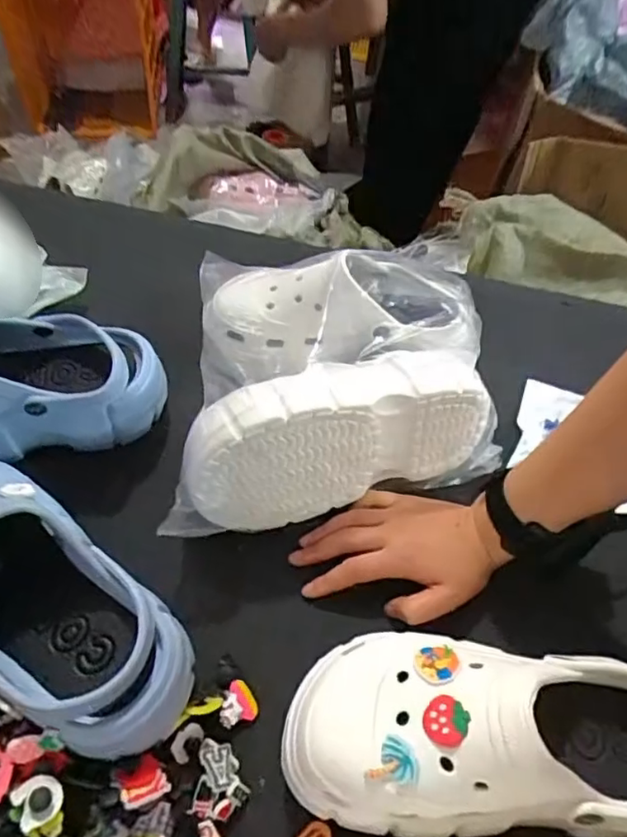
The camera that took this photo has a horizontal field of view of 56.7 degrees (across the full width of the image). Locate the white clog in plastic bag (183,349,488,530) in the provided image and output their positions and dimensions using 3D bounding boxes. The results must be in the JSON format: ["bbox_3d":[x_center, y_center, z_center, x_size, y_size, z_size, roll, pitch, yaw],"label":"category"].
[{"bbox_3d":[0.019,0.005,0.482,0.254,0.105,0.109,-15,56,-15],"label":"white clog in plastic bag"}]

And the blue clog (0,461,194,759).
[{"bbox_3d":[-0.194,0.111,0.386,0.255,0.093,0.108,35,58,20],"label":"blue clog"}]

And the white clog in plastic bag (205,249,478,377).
[{"bbox_3d":[0.027,-0.106,0.540,0.248,0.103,0.131,-6,53,6],"label":"white clog in plastic bag"}]

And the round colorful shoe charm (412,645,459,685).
[{"bbox_3d":[0.074,0.147,0.348,0.025,0.004,0.027,-13,26,6],"label":"round colorful shoe charm"}]

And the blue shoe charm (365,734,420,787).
[{"bbox_3d":[0.044,0.188,0.320,0.027,0.013,0.023,10,53,3],"label":"blue shoe charm"}]

